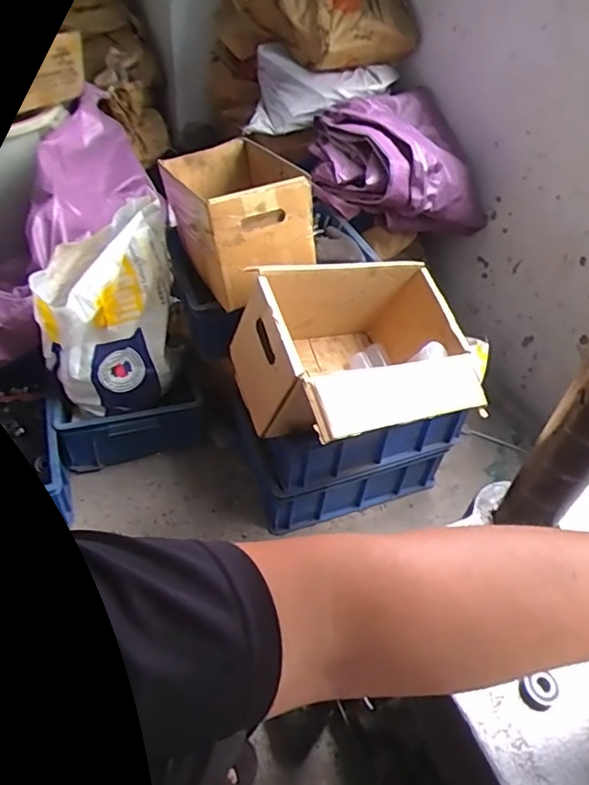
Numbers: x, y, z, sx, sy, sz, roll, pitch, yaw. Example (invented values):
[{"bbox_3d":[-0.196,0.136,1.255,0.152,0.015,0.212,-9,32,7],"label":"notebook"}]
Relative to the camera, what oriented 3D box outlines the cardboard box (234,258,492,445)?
[{"bbox_3d":[0.102,-0.054,0.908,0.338,0.212,0.309,-14,49,-19],"label":"cardboard box"}]

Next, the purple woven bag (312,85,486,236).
[{"bbox_3d":[0.245,-0.539,1.338,0.407,0.207,0.366,-7,47,-12],"label":"purple woven bag"}]

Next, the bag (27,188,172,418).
[{"bbox_3d":[-0.340,-0.140,1.061,0.269,0.330,0.169,-24,53,-26],"label":"bag"}]

